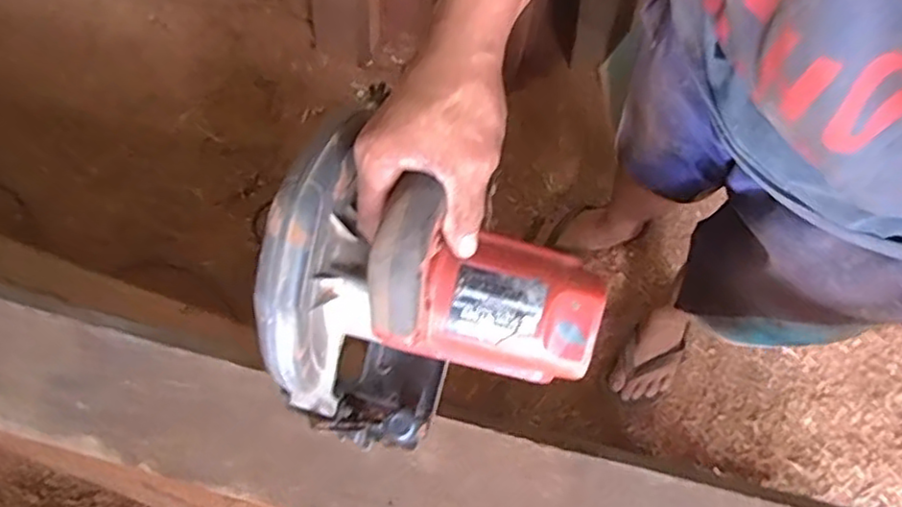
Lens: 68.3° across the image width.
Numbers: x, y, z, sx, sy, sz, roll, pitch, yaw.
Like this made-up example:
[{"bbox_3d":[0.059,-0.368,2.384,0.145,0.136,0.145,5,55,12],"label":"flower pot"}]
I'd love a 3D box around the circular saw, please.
[{"bbox_3d":[-0.023,0.053,0.456,0.206,0.204,0.174,28,76,8],"label":"circular saw"}]

